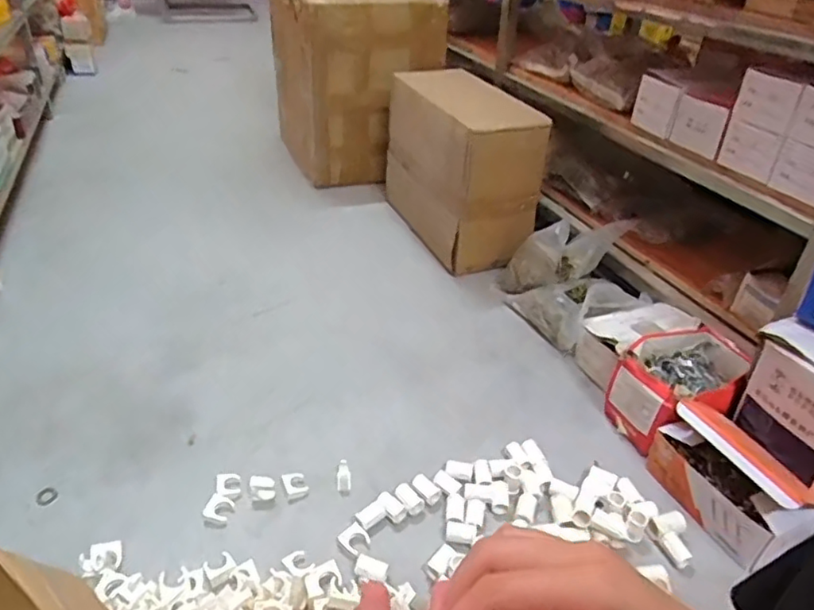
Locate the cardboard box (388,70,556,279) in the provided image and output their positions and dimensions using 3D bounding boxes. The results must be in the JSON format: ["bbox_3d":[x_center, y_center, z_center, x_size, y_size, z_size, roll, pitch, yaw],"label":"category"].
[{"bbox_3d":[0.113,-0.302,1.334,0.187,0.344,0.376,-13,38,-22],"label":"cardboard box"}]

